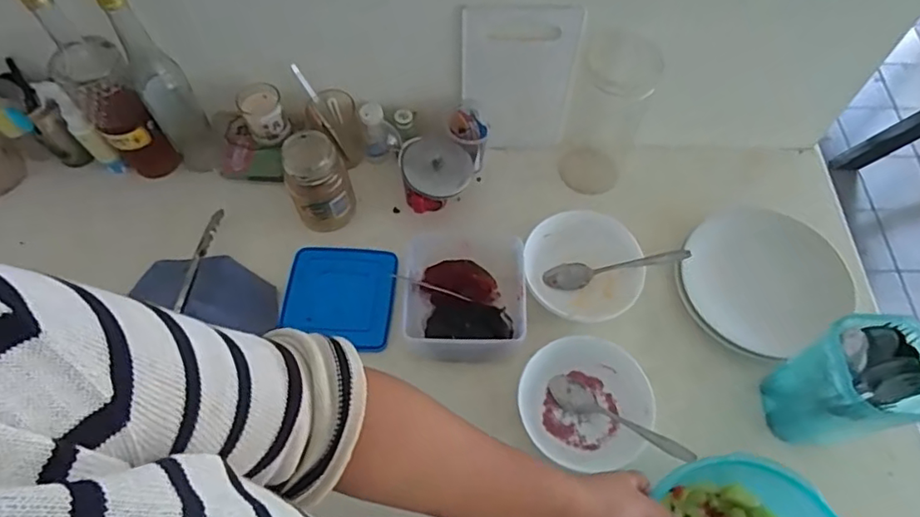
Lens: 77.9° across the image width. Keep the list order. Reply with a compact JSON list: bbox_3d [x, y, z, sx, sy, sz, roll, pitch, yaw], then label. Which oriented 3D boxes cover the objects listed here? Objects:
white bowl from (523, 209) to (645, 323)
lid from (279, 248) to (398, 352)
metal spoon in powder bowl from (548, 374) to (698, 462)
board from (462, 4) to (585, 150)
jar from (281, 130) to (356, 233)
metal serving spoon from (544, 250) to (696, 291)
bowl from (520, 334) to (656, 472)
[{"bbox_3d":[0.153,0.015,0.706,0.139,0.051,0.136,0,62,0],"label":"white bowl"},{"bbox_3d":[-0.153,0.048,0.723,0.141,0.020,0.127,3,75,5],"label":"lid"},{"bbox_3d":[0.172,0.176,0.625,0.168,0.016,0.034,23,62,36],"label":"metal spoon in powder bowl"},{"bbox_3d":[0.073,-0.222,0.722,0.137,0.213,0.008,3,55,2],"label":"board"},{"bbox_3d":[-0.182,-0.097,0.731,0.074,0.120,0.068,0,62,0],"label":"jar"},{"bbox_3d":[0.191,0.010,0.704,0.173,0.014,0.033,-14,60,17],"label":"metal serving spoon"},{"bbox_3d":[0.140,0.163,0.642,0.142,0.043,0.136,0,62,0],"label":"bowl"}]

